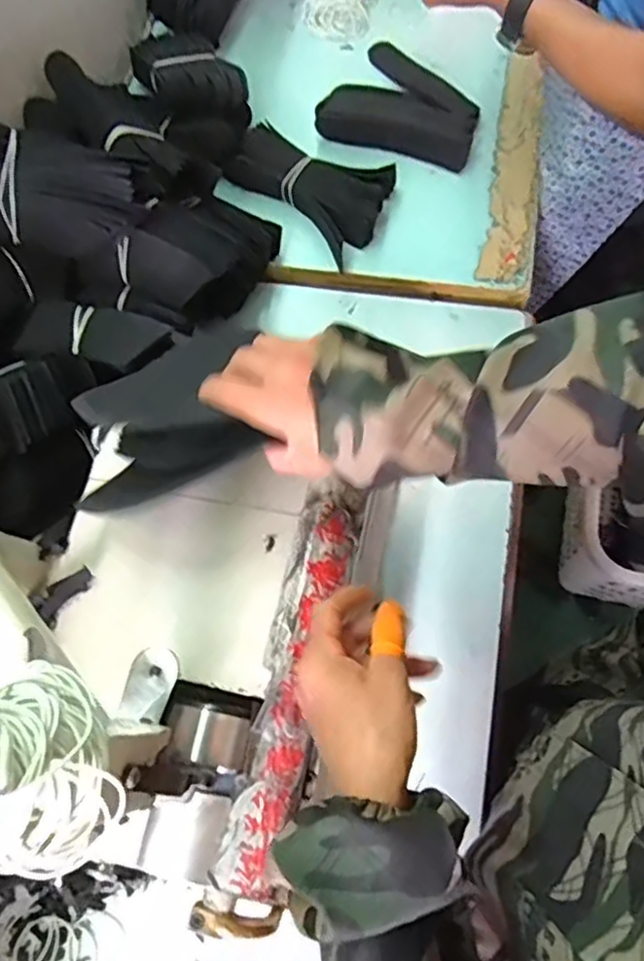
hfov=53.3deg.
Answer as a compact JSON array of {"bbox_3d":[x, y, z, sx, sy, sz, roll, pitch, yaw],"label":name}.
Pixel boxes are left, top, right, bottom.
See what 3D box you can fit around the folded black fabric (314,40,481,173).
[{"bbox_3d":[0.104,-0.465,0.775,0.187,0.031,0.162,20,71,9],"label":"folded black fabric"}]

